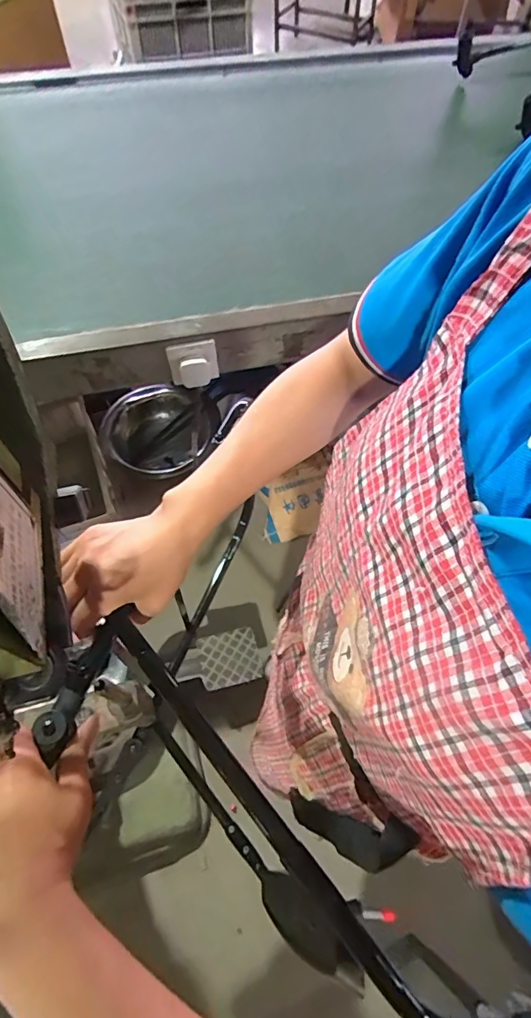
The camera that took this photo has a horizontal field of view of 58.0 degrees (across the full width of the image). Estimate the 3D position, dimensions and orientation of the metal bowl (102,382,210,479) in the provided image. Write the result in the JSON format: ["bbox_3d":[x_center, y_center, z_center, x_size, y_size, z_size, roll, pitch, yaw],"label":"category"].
[{"bbox_3d":[-0.346,-0.262,1.651,0.332,0.142,0.352,0,61,0],"label":"metal bowl"}]

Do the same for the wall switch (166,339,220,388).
[{"bbox_3d":[-0.127,-0.258,0.859,0.085,0.079,0.027,-19,63,-11],"label":"wall switch"}]

